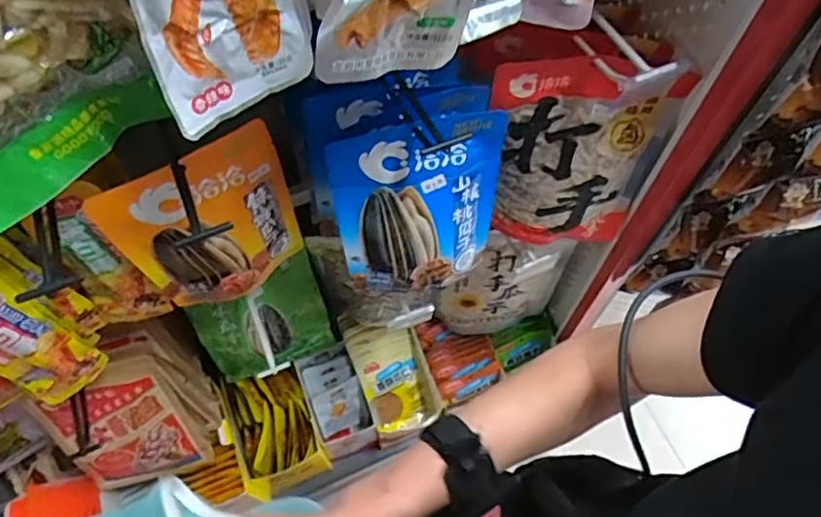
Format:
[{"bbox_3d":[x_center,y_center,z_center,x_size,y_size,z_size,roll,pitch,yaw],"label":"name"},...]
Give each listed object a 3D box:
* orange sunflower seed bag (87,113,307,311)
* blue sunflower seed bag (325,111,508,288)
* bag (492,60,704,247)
[{"bbox_3d":[-0.179,-0.024,0.549,0.148,0.195,0.027,-31,67,-16],"label":"orange sunflower seed bag"},{"bbox_3d":[0.009,-0.049,0.560,0.152,0.195,0.035,-13,45,-6],"label":"blue sunflower seed bag"},{"bbox_3d":[0.166,-0.102,0.621,0.174,0.229,0.059,7,62,3],"label":"bag"}]

